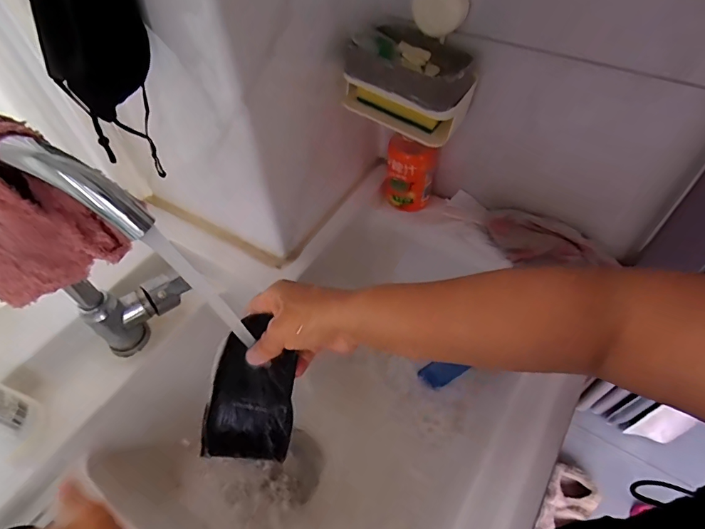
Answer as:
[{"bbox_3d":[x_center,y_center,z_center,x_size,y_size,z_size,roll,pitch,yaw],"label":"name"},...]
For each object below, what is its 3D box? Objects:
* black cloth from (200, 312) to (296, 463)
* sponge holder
[{"bbox_3d":[-0.092,0.123,0.405,0.078,0.027,0.136,12,92,-1],"label":"black cloth"},{"bbox_3d":[0.063,-0.201,0.466,0.135,0.081,0.098,27,59,22],"label":"sponge holder"}]

